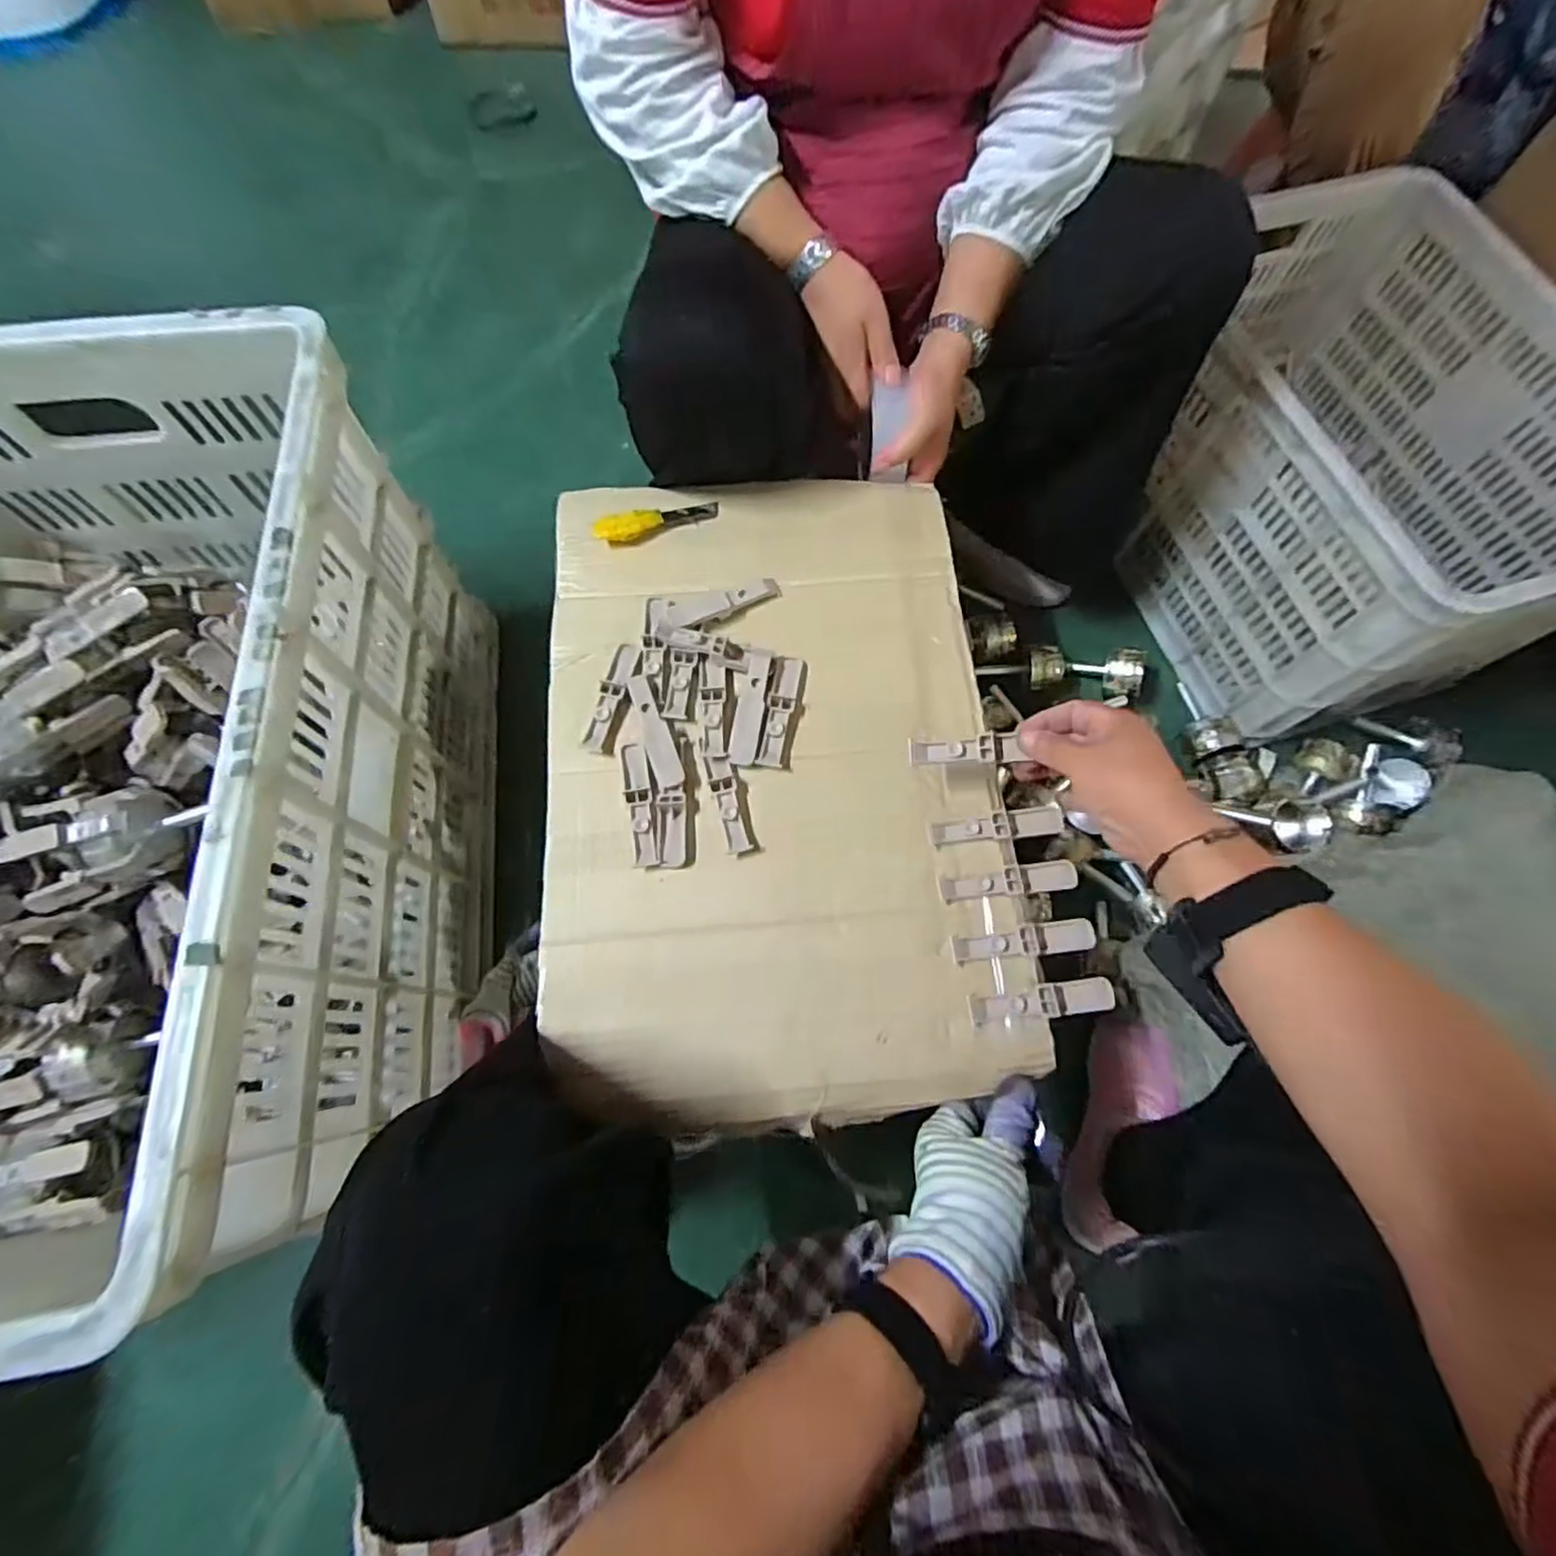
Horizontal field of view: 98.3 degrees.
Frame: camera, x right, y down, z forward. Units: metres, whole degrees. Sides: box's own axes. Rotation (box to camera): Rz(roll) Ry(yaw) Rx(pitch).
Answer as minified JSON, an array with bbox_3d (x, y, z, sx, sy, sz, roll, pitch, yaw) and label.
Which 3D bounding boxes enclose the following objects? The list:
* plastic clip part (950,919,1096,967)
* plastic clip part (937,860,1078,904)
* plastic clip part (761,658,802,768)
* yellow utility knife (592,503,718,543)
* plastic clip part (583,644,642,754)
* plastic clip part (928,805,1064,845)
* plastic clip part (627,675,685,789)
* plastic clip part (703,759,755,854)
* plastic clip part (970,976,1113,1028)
[{"bbox_3d":[0.171,0.113,0.468,0.098,0.011,0.021,-6,70,-3],"label":"plastic clip part"},{"bbox_3d":[0.165,0.074,0.483,0.096,0.010,0.021,-6,70,-2],"label":"plastic clip part"},{"bbox_3d":[0.003,-0.054,0.526,0.019,0.009,0.093,10,70,3],"label":"plastic clip part"},{"bbox_3d":[-0.107,-0.228,0.592,0.108,0.010,0.028,-18,71,-7],"label":"yellow utility knife"},{"bbox_3d":[-0.132,-0.065,0.529,0.020,0.004,0.096,17,71,6],"label":"plastic clip part"},{"bbox_3d":[0.160,0.035,0.493,0.092,0.013,0.021,-6,70,-2],"label":"plastic clip part"},{"bbox_3d":[-0.095,-0.037,0.514,0.020,0.006,0.096,-20,71,-7],"label":"plastic clip part"},{"bbox_3d":[-0.037,0.018,0.499,0.018,0.010,0.077,-15,71,-6],"label":"plastic clip part"},{"bbox_3d":[0.177,0.151,0.453,0.094,0.010,0.021,-7,70,-3],"label":"plastic clip part"}]

